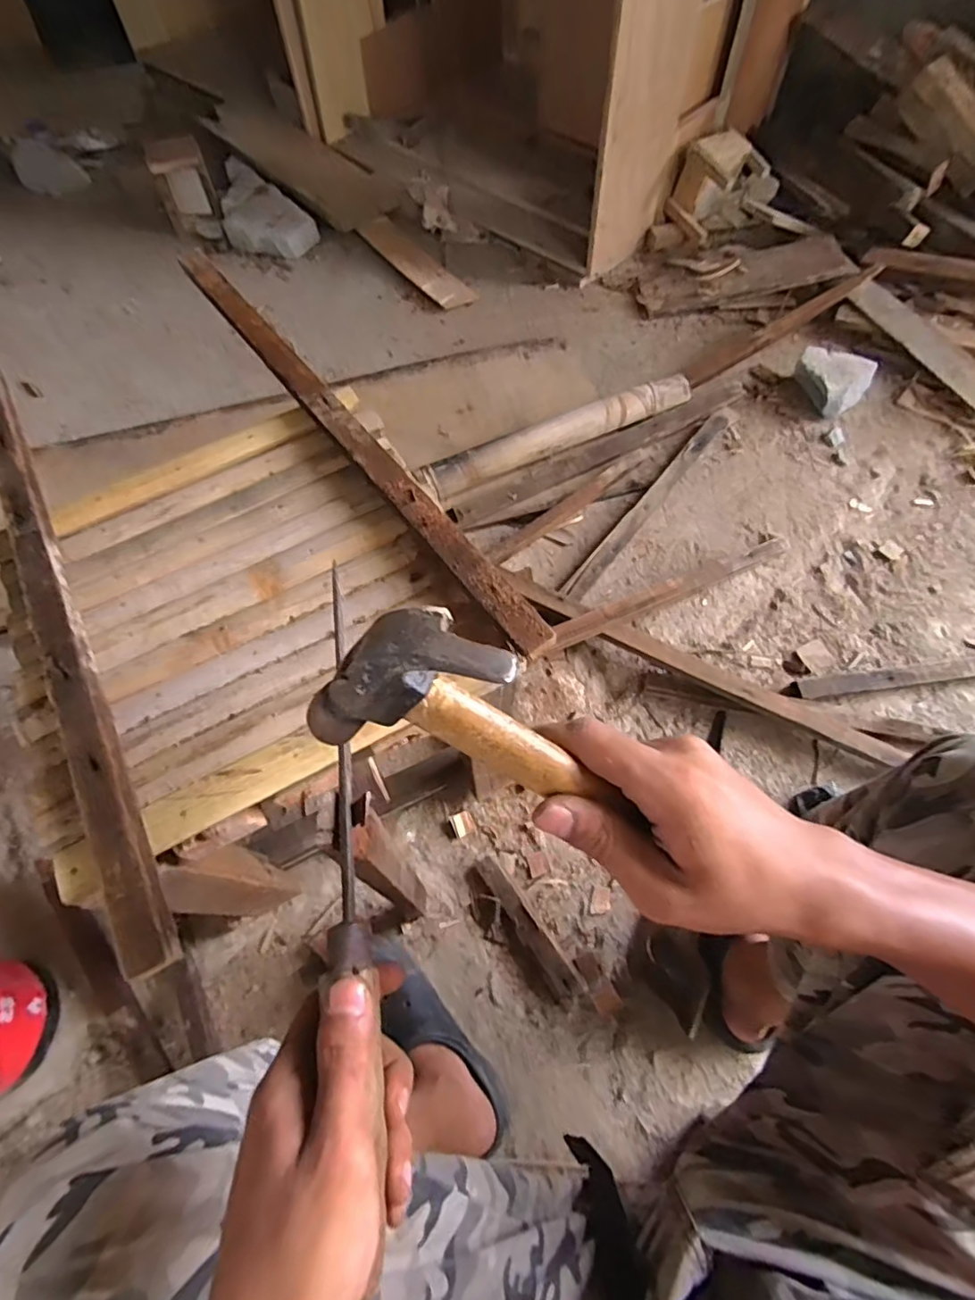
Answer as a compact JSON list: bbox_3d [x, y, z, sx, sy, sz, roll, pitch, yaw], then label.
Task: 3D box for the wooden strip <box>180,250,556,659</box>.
[{"bbox_3d":[-0.151,-0.231,0.560,0.033,0.014,0.642,-35,66,-15],"label":"wooden strip"}]

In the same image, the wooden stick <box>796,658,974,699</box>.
[{"bbox_3d":[0.709,0.031,0.890,0.463,0.030,0.038,-8,66,-1],"label":"wooden stick"}]

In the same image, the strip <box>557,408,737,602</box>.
[{"bbox_3d":[0.295,-0.277,1.019,0.048,0.024,0.538,36,72,16],"label":"strip"}]

